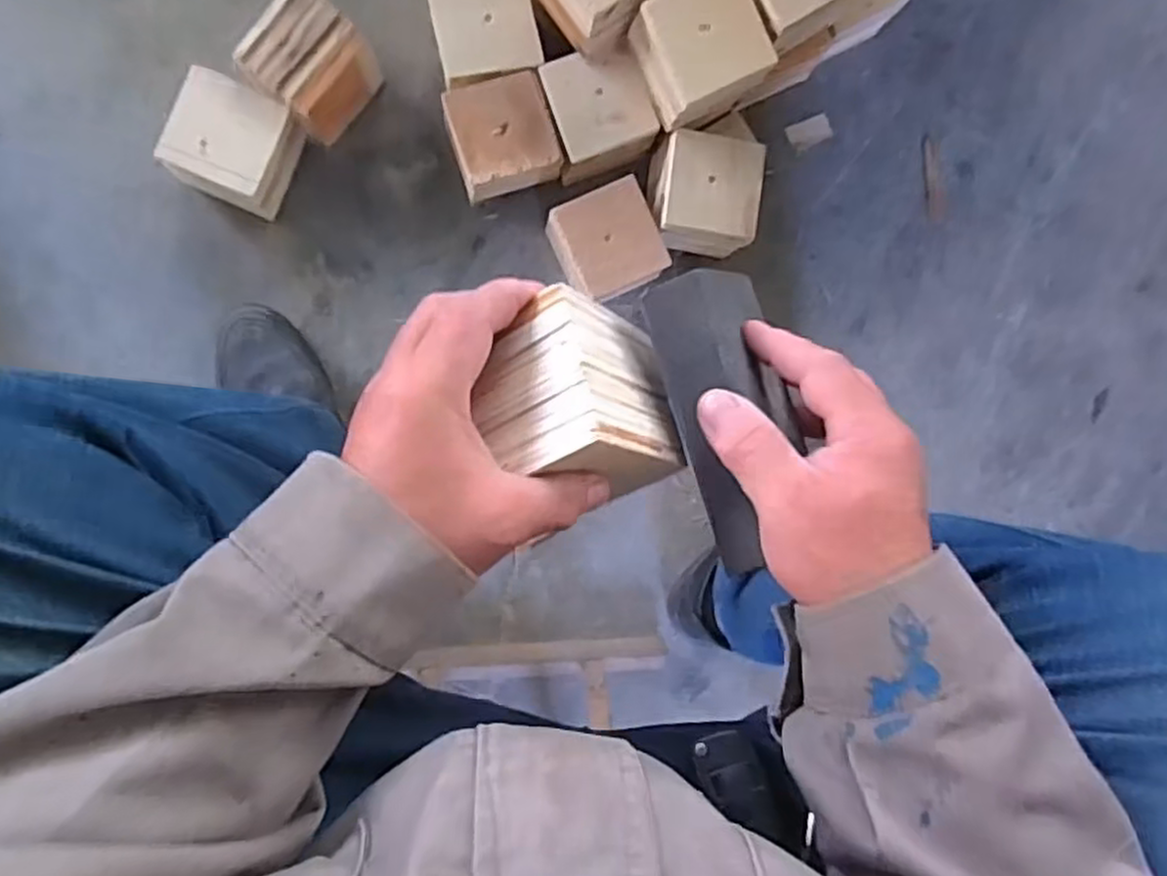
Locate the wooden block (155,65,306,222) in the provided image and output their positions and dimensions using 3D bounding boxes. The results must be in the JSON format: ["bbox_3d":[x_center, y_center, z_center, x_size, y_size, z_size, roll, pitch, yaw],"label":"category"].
[{"bbox_3d":[-0.325,-0.271,0.699,0.097,0.074,0.100,24,91,-6],"label":"wooden block"}]

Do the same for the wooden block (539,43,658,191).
[{"bbox_3d":[0.013,-0.314,0.733,0.094,0.069,0.098,-15,94,-4],"label":"wooden block"}]

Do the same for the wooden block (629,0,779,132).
[{"bbox_3d":[0.103,-0.341,0.670,0.095,0.076,0.101,-28,94,-5],"label":"wooden block"}]

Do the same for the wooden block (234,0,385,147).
[{"bbox_3d":[-0.251,-0.344,0.698,0.090,0.082,0.100,40,89,-6],"label":"wooden block"}]

